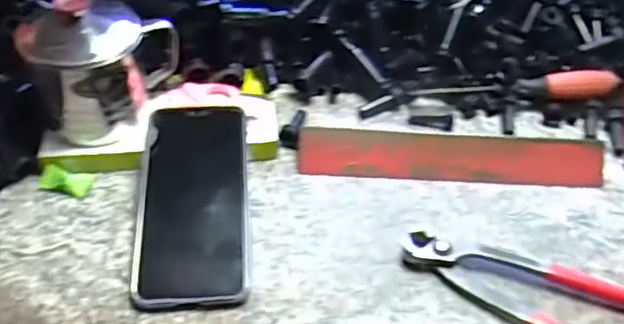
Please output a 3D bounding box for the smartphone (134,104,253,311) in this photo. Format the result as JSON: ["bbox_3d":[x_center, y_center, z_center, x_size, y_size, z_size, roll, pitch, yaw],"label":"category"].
[{"bbox_3d":[-0.082,0.023,0.437,0.075,0.014,0.160,-4,58,-1],"label":"smartphone"}]

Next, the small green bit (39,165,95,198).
[{"bbox_3d":[-0.179,0.013,0.457,0.036,0.012,0.018,5,47,3],"label":"small green bit"}]

